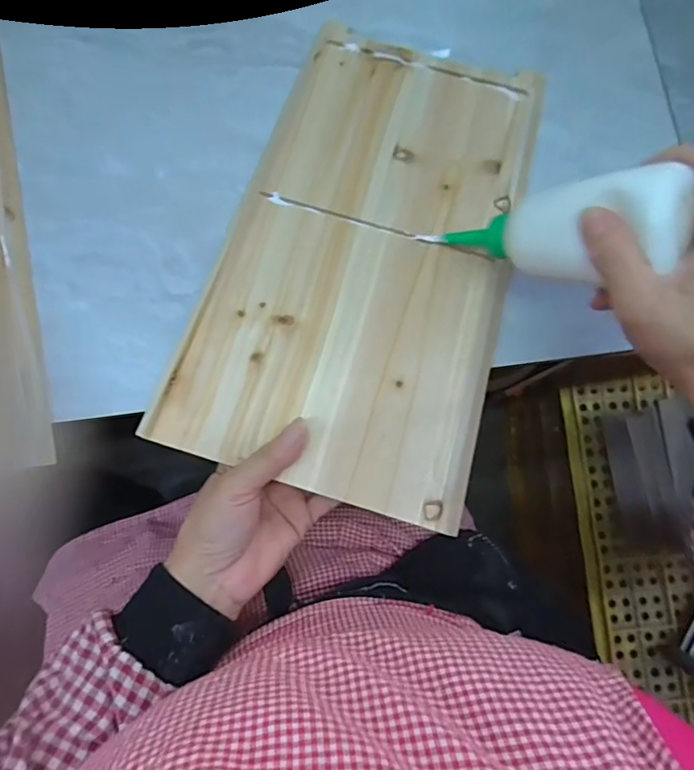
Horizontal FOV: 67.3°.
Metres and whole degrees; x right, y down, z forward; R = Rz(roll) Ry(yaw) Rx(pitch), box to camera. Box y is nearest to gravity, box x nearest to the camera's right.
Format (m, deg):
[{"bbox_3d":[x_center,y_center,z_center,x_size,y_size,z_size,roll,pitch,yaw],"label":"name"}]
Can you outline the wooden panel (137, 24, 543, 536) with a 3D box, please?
[{"bbox_3d":[0.021,-0.098,0.394,0.219,0.016,0.357,18,80,4],"label":"wooden panel"}]

